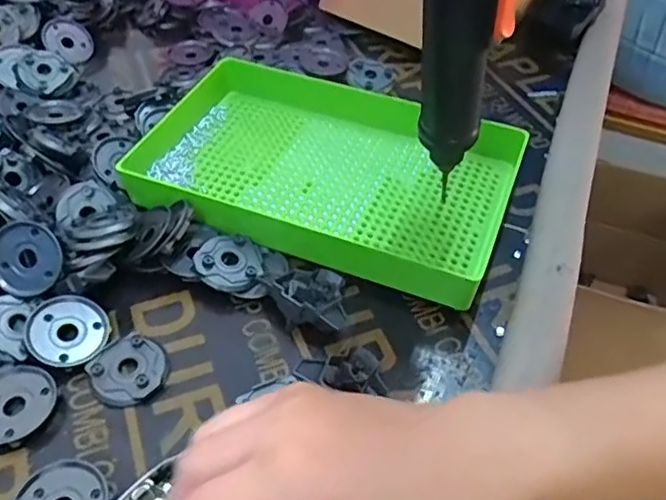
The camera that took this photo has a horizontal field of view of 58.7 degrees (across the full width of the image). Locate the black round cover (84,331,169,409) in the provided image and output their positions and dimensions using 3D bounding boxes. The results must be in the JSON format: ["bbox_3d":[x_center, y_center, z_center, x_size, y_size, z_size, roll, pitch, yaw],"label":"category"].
[{"bbox_3d":[-0.111,0.066,0.325,0.039,0.006,0.042,1,48,-1],"label":"black round cover"}]

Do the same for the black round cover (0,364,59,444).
[{"bbox_3d":[-0.168,0.078,0.307,0.041,0.004,0.042,1,48,-1],"label":"black round cover"}]

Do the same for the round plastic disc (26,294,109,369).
[{"bbox_3d":[-0.149,0.045,0.333,0.042,0.004,0.042,11,55,-16],"label":"round plastic disc"}]

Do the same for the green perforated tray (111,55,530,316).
[{"bbox_3d":[-0.008,-0.056,0.413,0.253,0.036,0.159,19,50,15],"label":"green perforated tray"}]

